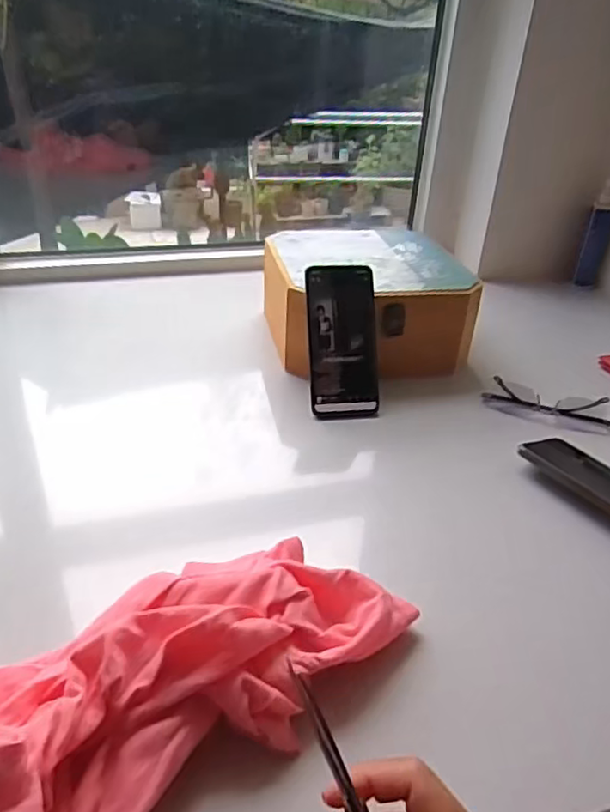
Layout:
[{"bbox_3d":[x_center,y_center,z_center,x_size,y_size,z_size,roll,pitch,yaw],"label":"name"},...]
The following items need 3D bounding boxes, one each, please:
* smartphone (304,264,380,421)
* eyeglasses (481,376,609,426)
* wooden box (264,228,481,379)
[{"bbox_3d":[0.041,-0.070,0.689,0.077,0.166,0.013,-3,2,-8],"label":"smartphone"},{"bbox_3d":[0.278,-0.005,0.719,0.137,0.023,0.039,14,36,18],"label":"eyeglasses"},{"bbox_3d":[0.077,-0.147,0.829,0.235,0.109,0.255,-6,35,-12],"label":"wooden box"}]

